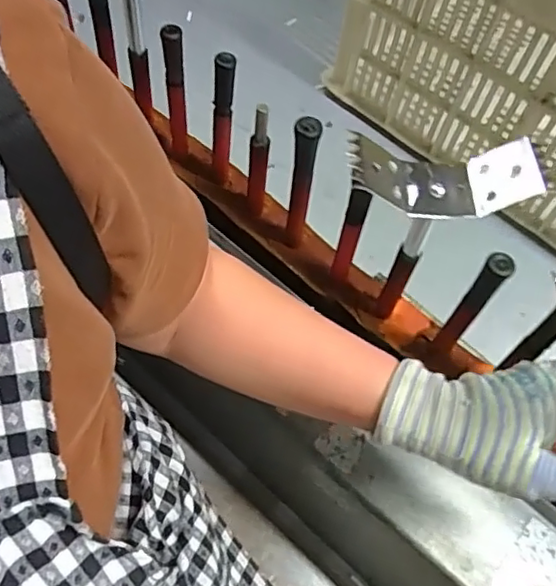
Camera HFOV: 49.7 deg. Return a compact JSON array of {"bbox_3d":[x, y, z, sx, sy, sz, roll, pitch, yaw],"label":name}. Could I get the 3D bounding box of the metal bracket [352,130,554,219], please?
[{"bbox_3d":[0.101,-0.072,0.374,0.116,0.029,0.045,0,57,-3],"label":"metal bracket"}]

